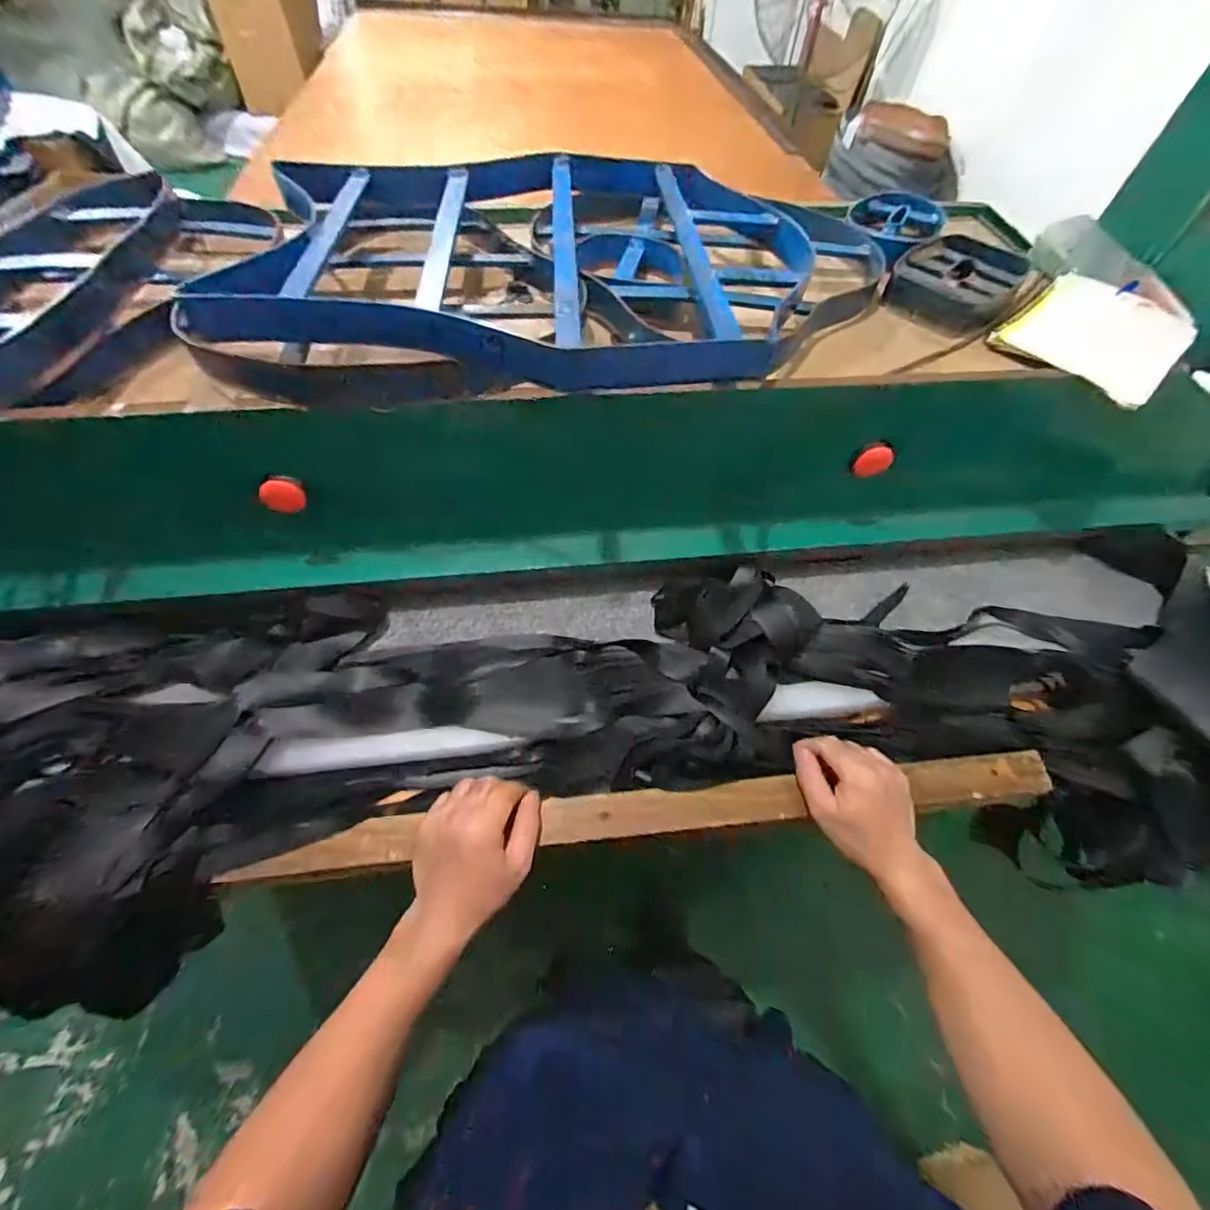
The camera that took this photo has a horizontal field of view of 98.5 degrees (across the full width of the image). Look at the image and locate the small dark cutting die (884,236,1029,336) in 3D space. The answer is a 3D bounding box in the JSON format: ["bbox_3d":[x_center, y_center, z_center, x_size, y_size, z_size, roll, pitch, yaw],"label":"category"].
[{"bbox_3d":[0.379,-0.352,0.566,0.113,0.034,0.149,34,60,18],"label":"small dark cutting die"}]

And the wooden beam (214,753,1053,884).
[{"bbox_3d":[0.067,0.188,0.479,0.724,0.030,0.041,-4,56,-6],"label":"wooden beam"}]

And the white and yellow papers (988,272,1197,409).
[{"bbox_3d":[0.506,-0.280,0.536,0.216,0.019,0.144,-37,66,-25],"label":"white and yellow papers"}]

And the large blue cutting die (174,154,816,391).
[{"bbox_3d":[-0.069,-0.359,0.521,0.518,0.057,0.375,3,56,-2],"label":"large blue cutting die"}]

